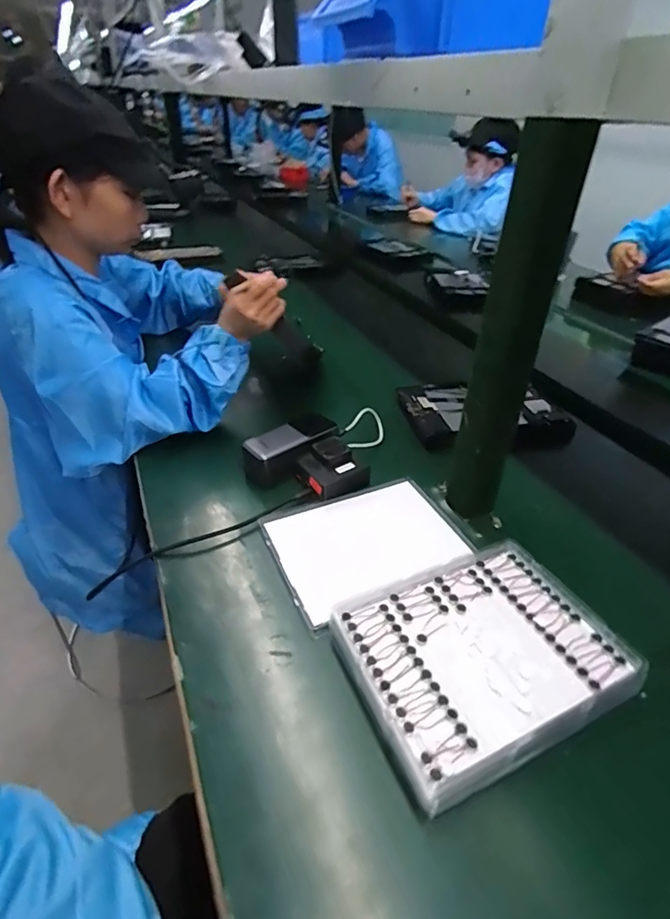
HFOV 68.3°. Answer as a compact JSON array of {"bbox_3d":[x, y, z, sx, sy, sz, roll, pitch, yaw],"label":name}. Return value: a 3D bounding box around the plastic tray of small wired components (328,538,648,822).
[{"bbox_3d":[0.124,0.170,0.432,0.216,0.038,0.166,-15,38,-20],"label":"plastic tray of small wired components"}]

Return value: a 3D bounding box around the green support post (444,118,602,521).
[{"bbox_3d":[0.167,-0.101,0.487,0.060,0.375,0.042,13,37,17],"label":"green support post"}]

